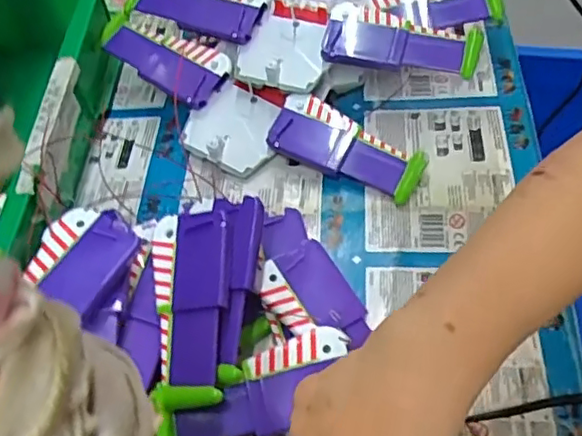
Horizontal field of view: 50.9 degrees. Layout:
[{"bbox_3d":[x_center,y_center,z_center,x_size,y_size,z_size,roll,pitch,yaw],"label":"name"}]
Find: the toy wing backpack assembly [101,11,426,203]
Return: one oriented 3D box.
[{"bbox_3d":[-0.038,-0.080,0.487,0.284,0.048,0.075,25,60,20],"label":"toy wing backpack assembly"}]

